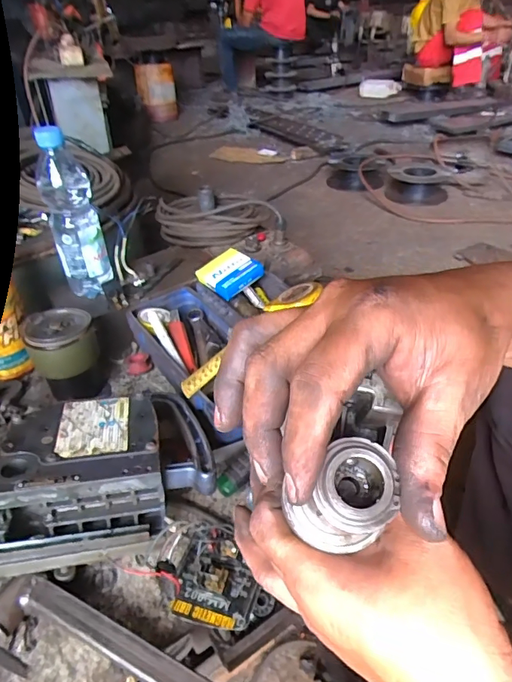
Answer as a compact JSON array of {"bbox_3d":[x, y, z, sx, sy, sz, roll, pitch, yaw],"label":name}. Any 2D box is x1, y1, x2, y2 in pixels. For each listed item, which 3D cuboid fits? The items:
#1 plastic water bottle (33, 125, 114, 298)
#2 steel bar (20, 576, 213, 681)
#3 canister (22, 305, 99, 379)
[{"bbox_3d":[-0.263,-0.179,0.665,0.066,0.232,0.068,-13,38,-12],"label":"plastic water bottle"},{"bbox_3d":[-0.101,0.261,0.385,0.234,0.015,0.024,16,42,21],"label":"steel bar"},{"bbox_3d":[-0.252,-0.001,0.604,0.082,0.054,0.080,-16,39,-17],"label":"canister"}]

